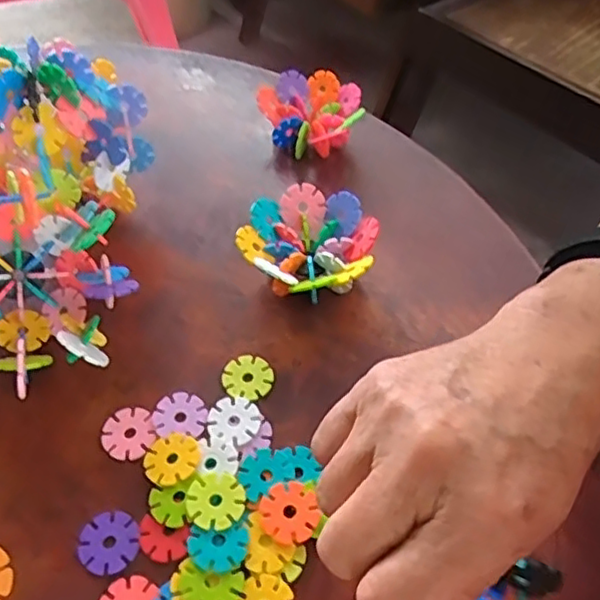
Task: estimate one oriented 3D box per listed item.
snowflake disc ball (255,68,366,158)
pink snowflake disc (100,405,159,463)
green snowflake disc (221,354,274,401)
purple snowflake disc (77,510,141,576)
[{"bbox_3d":[0.008,-0.154,0.534,0.083,0.044,0.066,8,53,6],"label":"snowflake disc ball"},{"bbox_3d":[-0.100,0.078,0.377,0.033,0.004,0.032,0,53,0],"label":"pink snowflake disc"},{"bbox_3d":[-0.033,0.048,0.404,0.030,0.004,0.031,0,53,0],"label":"green snowflake disc"},{"bbox_3d":[-0.101,0.128,0.340,0.032,0.004,0.031,0,53,0],"label":"purple snowflake disc"}]

